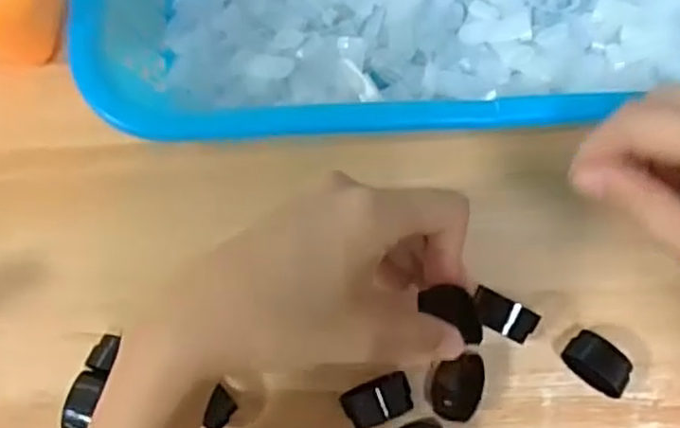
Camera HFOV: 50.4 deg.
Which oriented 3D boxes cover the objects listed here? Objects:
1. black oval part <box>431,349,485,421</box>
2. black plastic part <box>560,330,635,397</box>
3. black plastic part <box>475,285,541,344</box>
[{"bbox_3d":[0.058,0.084,0.357,0.022,0.017,0.033,17,77,4],"label":"black oval part"},{"bbox_3d":[0.129,0.075,0.363,0.032,0.014,0.023,44,80,9],"label":"black plastic part"},{"bbox_3d":[0.084,0.052,0.369,0.034,0.009,0.019,27,77,6],"label":"black plastic part"}]

